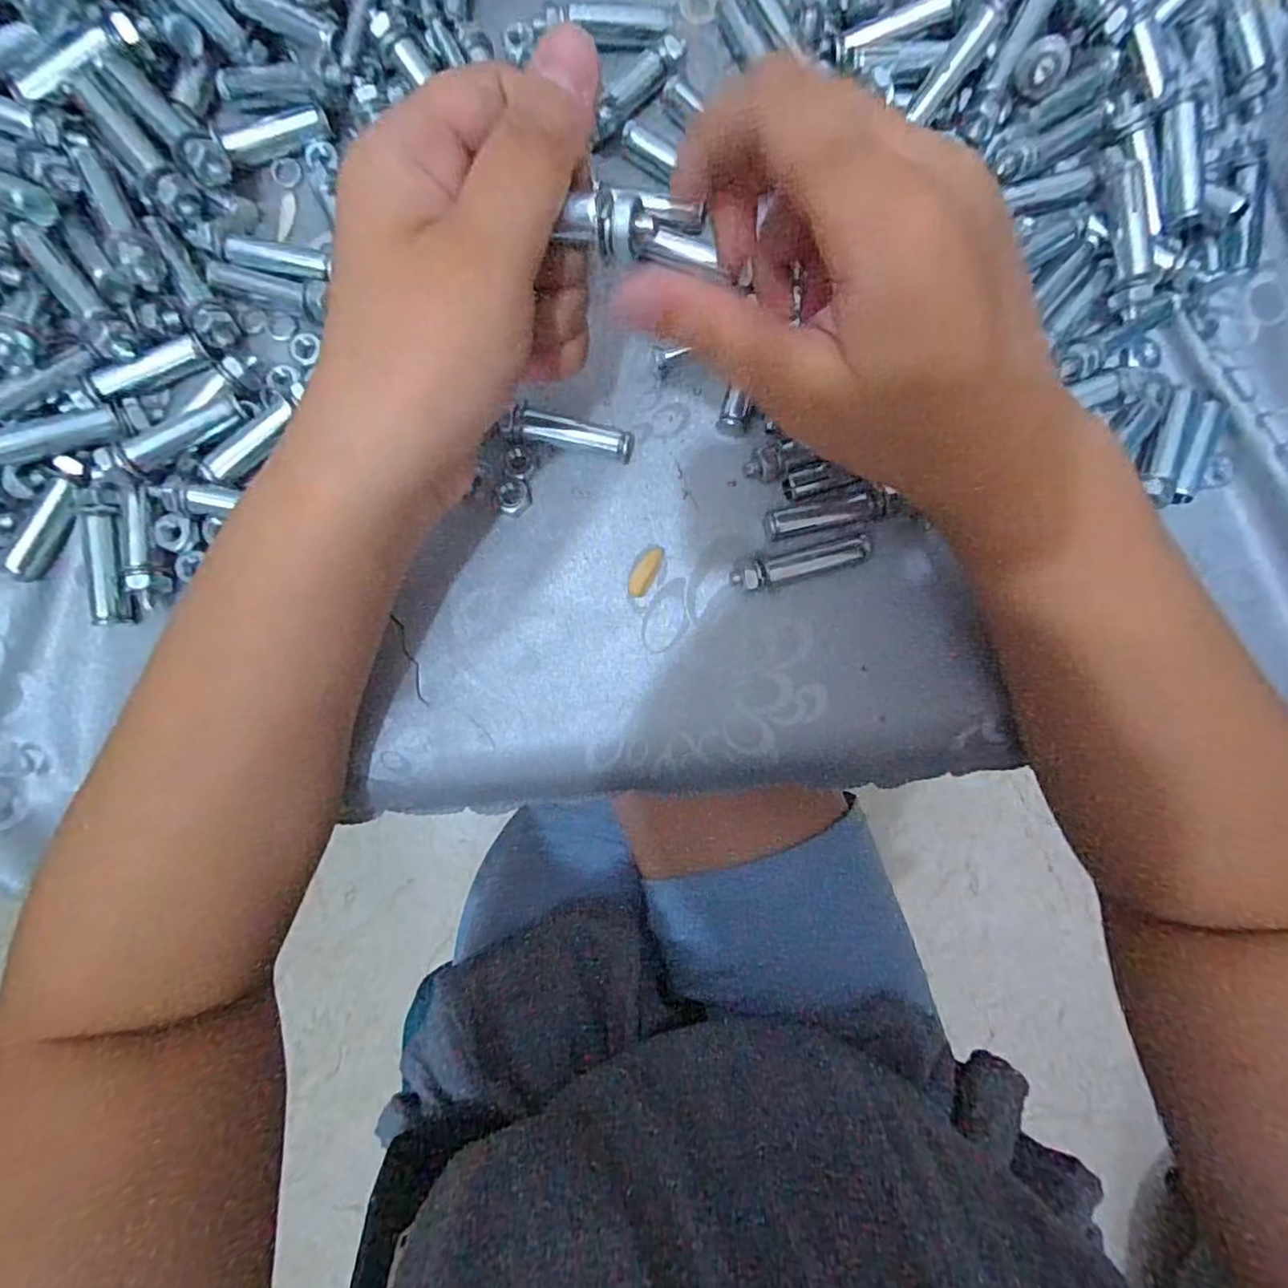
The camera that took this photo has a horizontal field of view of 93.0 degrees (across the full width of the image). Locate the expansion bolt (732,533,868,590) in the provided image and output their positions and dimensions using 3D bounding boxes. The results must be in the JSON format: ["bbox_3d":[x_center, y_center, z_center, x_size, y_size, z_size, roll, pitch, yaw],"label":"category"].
[{"bbox_3d":[0.060,-0.031,0.235,0.055,0.011,0.010,-16,88,-2],"label":"expansion bolt"}]

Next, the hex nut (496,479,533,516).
[{"bbox_3d":[-0.050,-0.057,0.237,0.012,0.005,0.013,-7,88,-2],"label":"hex nut"}]

